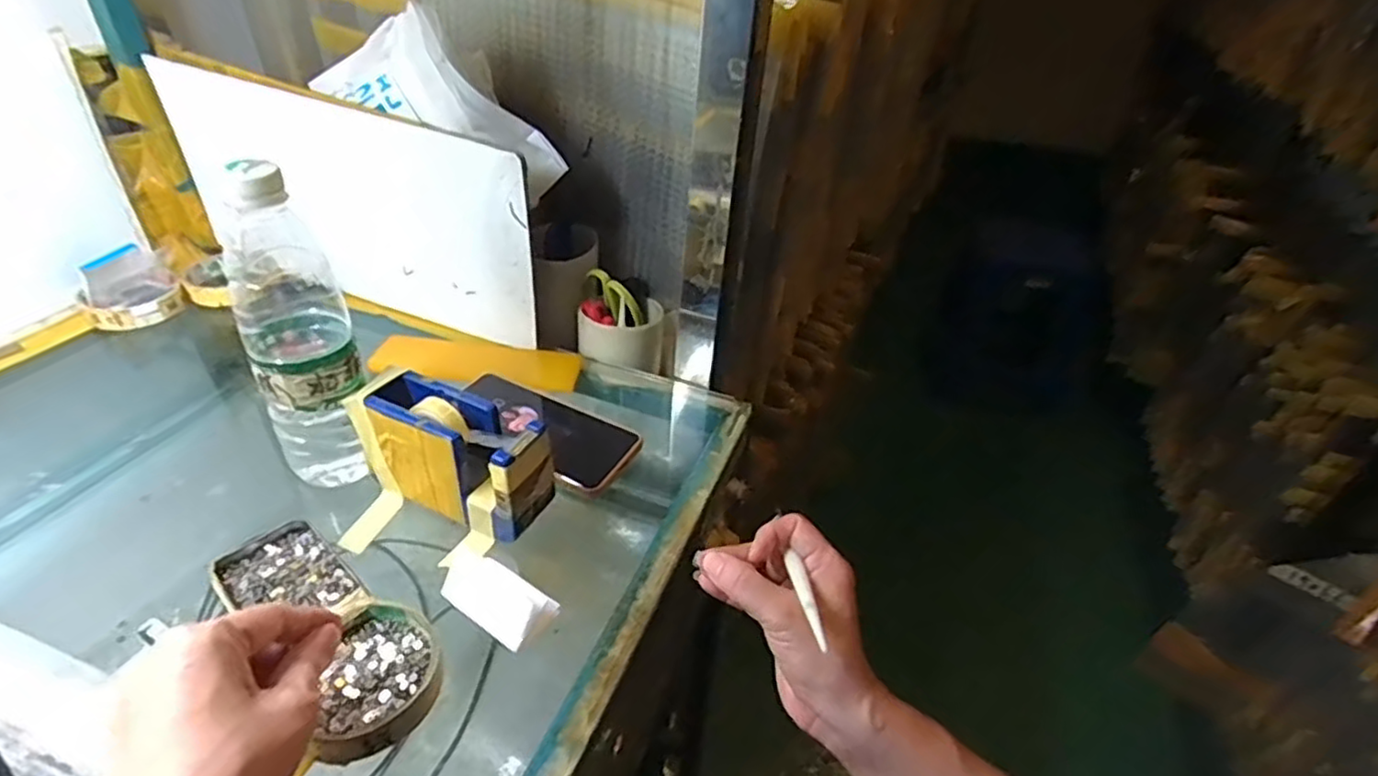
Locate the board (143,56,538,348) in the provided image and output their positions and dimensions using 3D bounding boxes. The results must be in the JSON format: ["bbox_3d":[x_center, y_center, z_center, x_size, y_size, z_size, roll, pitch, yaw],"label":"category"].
[{"bbox_3d":[-0.324,-0.171,0.633,0.401,0.188,0.015,18,39,17],"label":"board"}]

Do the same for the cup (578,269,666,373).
[{"bbox_3d":[-0.065,-0.072,0.654,0.082,0.076,0.082,2,37,-3],"label":"cup"}]

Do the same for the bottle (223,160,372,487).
[{"bbox_3d":[-0.256,-0.037,0.440,0.063,0.216,0.070,-18,42,-26],"label":"bottle"}]

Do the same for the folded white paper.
[{"bbox_3d":[-0.116,0.126,0.402,0.076,0.025,0.029,27,41,26],"label":"folded white paper"}]

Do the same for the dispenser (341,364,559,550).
[{"bbox_3d":[-0.163,0.047,0.462,0.131,0.081,0.047,18,39,17],"label":"dispenser"}]

